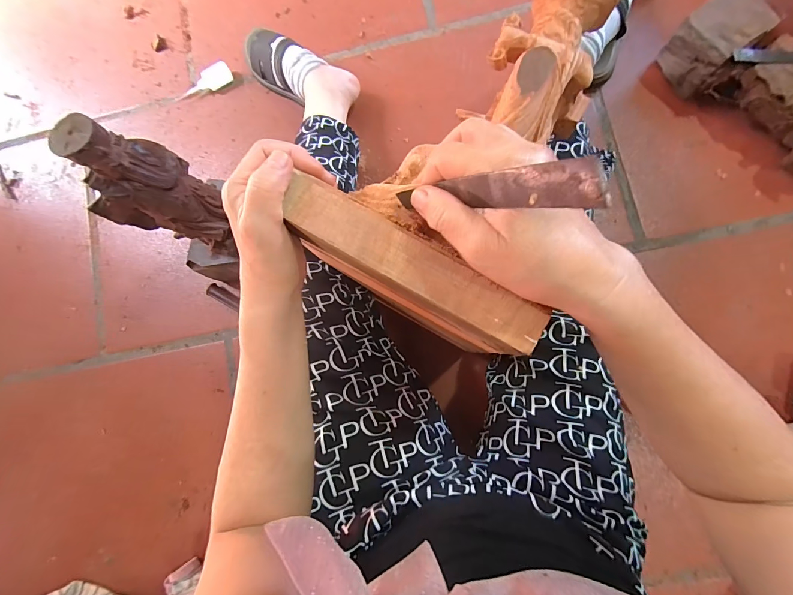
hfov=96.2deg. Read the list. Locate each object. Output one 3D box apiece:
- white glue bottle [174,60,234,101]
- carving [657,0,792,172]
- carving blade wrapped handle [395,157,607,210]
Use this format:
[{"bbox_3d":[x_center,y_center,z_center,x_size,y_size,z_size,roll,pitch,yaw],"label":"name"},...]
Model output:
[{"bbox_3d":[-0.403,-0.443,0.739,0.128,0.022,0.039,-28,81,1],"label":"white glue bottle"},{"bbox_3d":[0.625,-0.329,0.582,0.136,0.100,0.372,-37,81,-1],"label":"carving"},{"bbox_3d":[0.042,-0.056,0.188,0.015,0.135,0.013,28,84,-35],"label":"carving blade wrapped handle"}]

